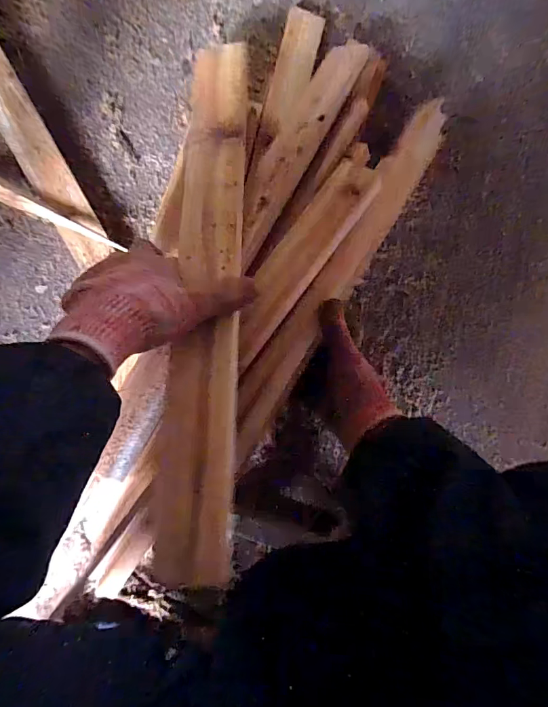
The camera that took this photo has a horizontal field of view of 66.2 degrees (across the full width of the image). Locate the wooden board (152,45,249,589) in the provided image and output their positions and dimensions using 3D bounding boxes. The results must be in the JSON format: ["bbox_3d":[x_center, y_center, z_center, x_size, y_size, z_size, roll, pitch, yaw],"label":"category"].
[{"bbox_3d":[-0.054,-0.073,0.355,0.054,0.017,0.474,3,72,-8],"label":"wooden board"}]

